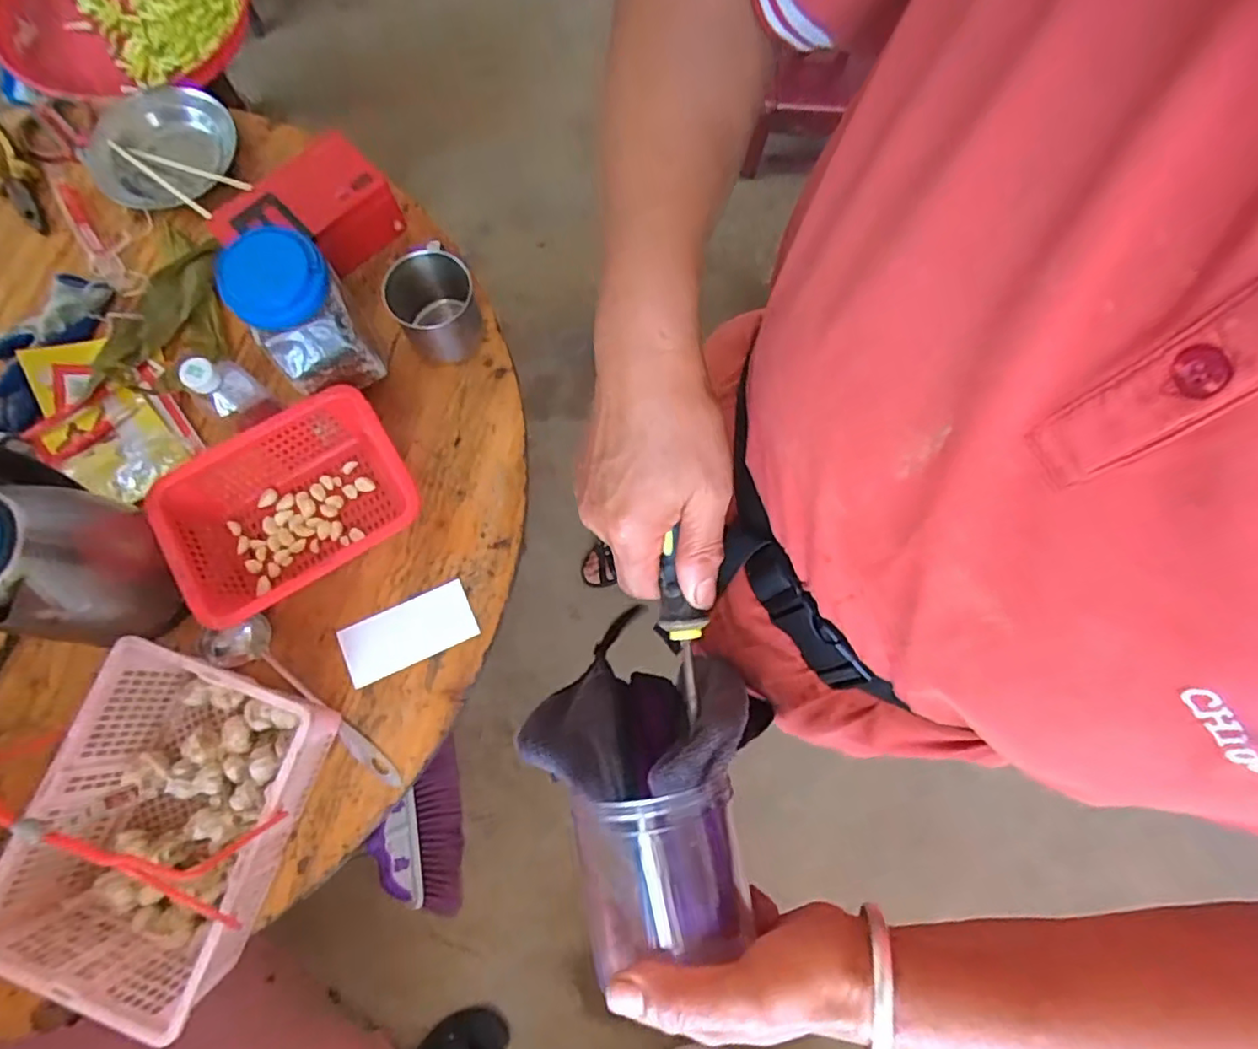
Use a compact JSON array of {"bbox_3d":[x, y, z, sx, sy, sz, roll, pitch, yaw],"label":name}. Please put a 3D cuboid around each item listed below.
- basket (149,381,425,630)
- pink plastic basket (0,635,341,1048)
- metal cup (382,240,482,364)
[{"bbox_3d":[-0.375,-0.018,0.700,0.250,0.082,0.179,-30,79,-8],"label":"basket"},{"bbox_3d":[-0.446,0.280,0.582,0.214,0.193,0.293,17,77,3],"label":"pink plastic basket"},{"bbox_3d":[-0.234,-0.266,0.765,0.099,0.107,0.096,0,76,-1],"label":"metal cup"}]

